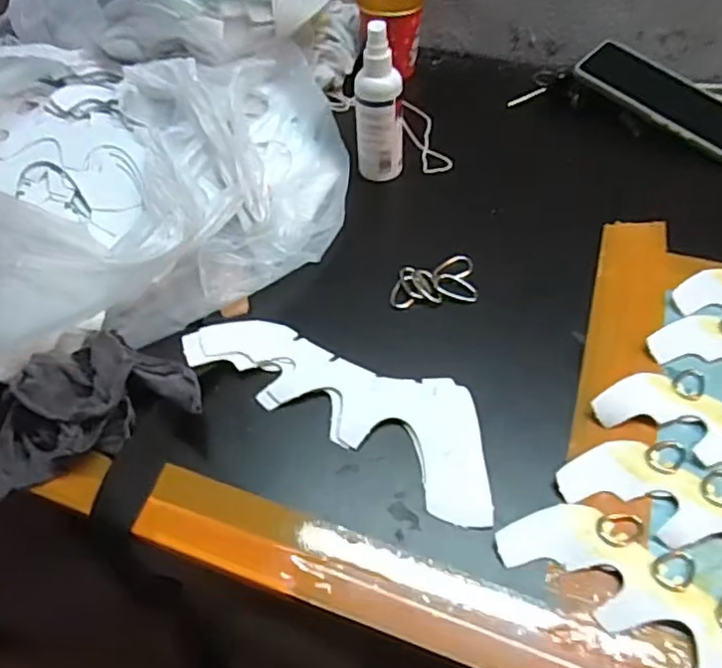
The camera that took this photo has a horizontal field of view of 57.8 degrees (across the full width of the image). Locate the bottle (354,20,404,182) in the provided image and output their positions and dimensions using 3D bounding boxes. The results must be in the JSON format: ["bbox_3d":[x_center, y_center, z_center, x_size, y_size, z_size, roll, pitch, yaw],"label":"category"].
[{"bbox_3d":[0.014,-0.186,0.541,0.035,0.126,0.030,-34,58,-22],"label":"bottle"}]

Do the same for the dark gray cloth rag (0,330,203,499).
[{"bbox_3d":[-0.181,0.039,0.423,0.145,0.038,0.090,-17,53,-11],"label":"dark gray cloth rag"}]

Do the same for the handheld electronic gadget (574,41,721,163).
[{"bbox_3d":[0.283,-0.219,0.612,0.163,0.015,0.073,36,61,12],"label":"handheld electronic gadget"}]

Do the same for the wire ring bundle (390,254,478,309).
[{"bbox_3d":[0.055,-0.041,0.501,0.065,0.009,0.043,-5,52,-1],"label":"wire ring bundle"}]

